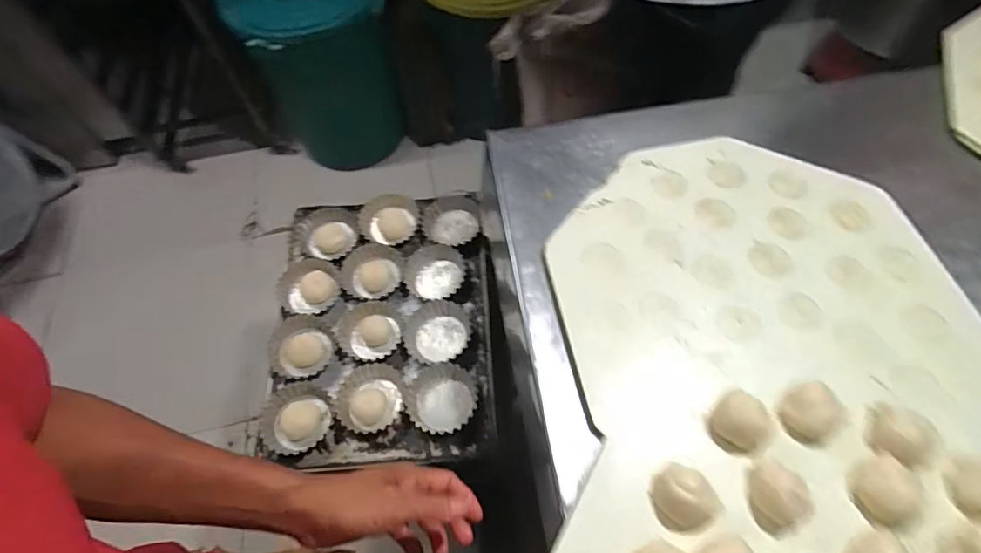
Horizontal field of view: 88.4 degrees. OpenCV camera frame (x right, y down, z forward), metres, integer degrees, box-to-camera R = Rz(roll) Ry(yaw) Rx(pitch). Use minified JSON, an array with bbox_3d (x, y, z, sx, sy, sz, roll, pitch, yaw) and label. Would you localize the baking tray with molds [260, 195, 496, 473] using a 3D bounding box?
[{"bbox_3d":[-0.166,0.061,0.777,0.318,0.048,0.424,-4,61,0],"label":"baking tray with molds"}]

